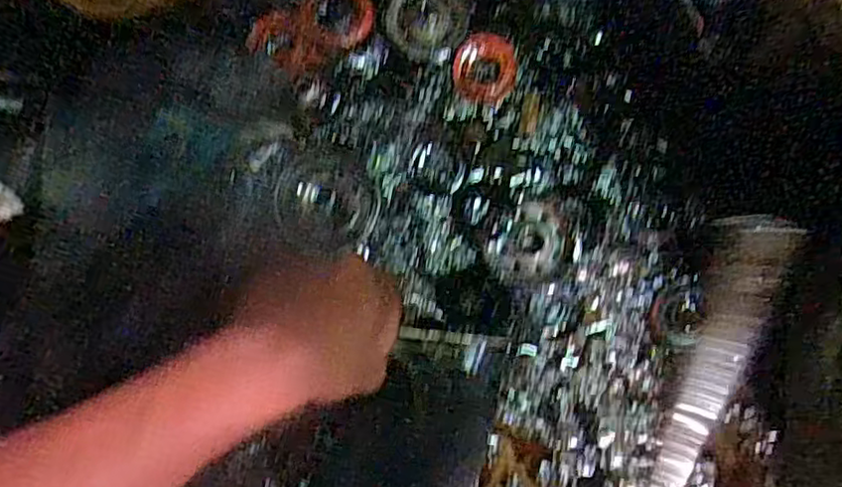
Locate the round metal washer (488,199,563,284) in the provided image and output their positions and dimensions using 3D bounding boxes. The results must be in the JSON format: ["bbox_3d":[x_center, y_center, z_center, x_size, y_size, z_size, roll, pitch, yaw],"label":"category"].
[{"bbox_3d":[0.081,0.002,0.491,0.050,0.006,0.060,42,86,1],"label":"round metal washer"}]

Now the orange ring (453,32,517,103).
[{"bbox_3d":[0.047,-0.130,0.492,0.044,0.008,0.049,11,86,-1],"label":"orange ring"}]

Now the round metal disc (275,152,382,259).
[{"bbox_3d":[-0.066,-0.030,0.481,0.072,0.012,0.070,0,86,-2],"label":"round metal disc"}]

